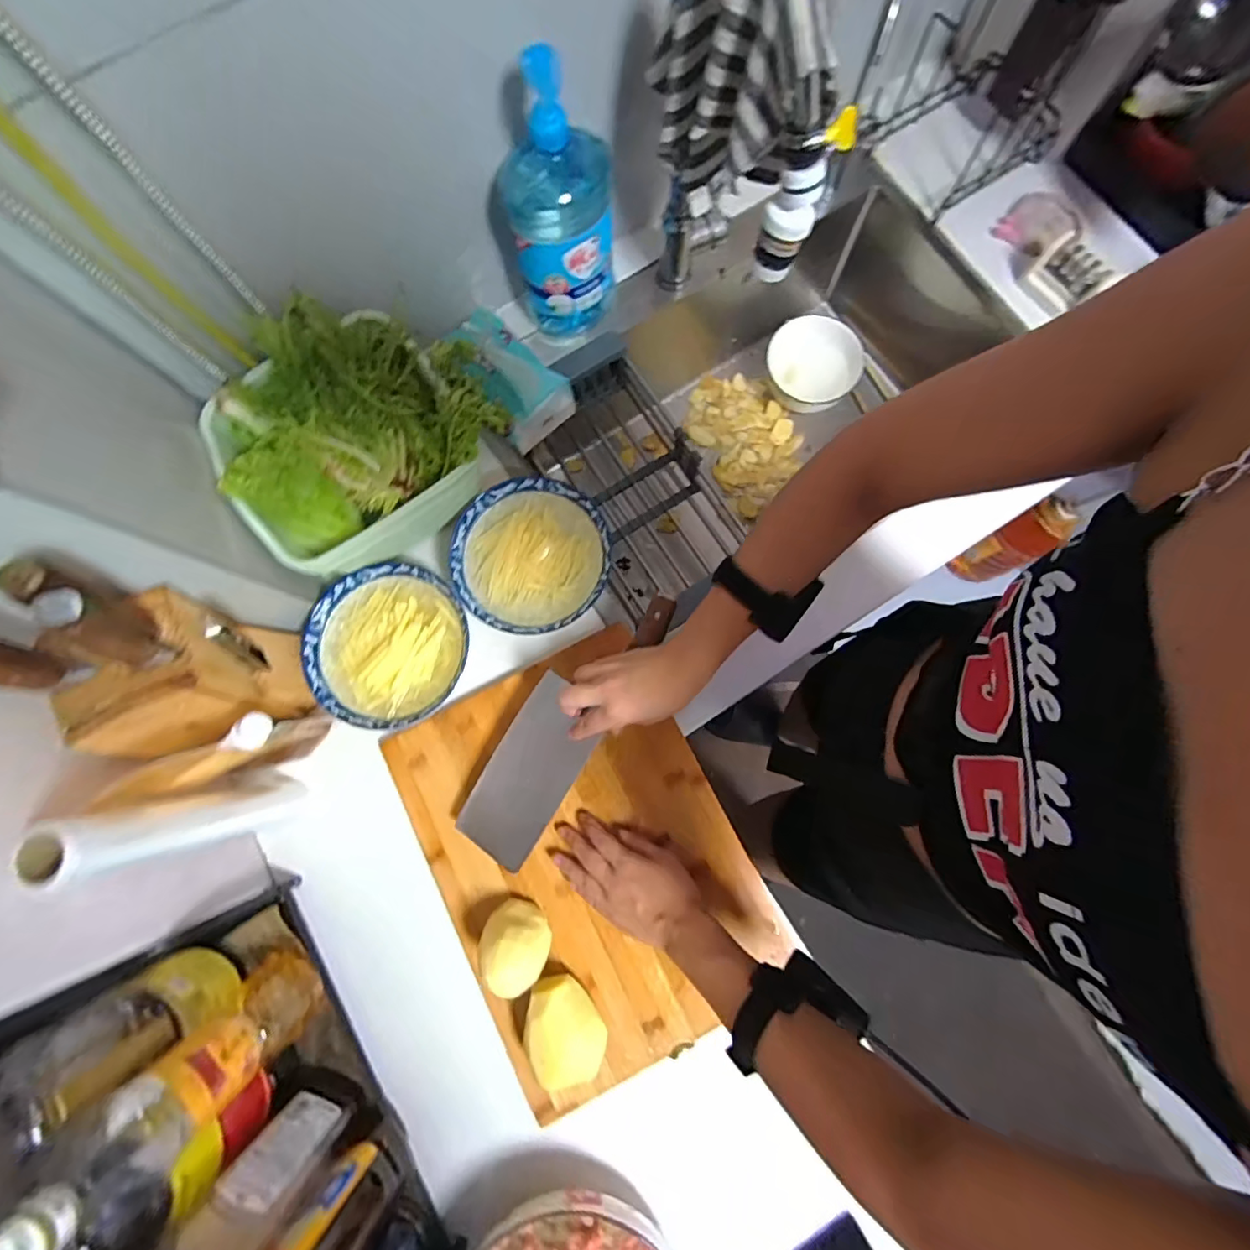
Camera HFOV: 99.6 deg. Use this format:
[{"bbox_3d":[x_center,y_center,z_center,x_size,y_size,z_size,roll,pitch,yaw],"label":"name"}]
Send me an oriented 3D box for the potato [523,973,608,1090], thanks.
[{"bbox_3d":[-0.056,0.384,0.504,0.060,0.064,0.091,-26,79,-4],"label":"potato"}]

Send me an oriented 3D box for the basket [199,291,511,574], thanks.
[{"bbox_3d":[-0.273,-0.199,0.568,0.266,0.169,0.212,-31,80,-5],"label":"basket"}]

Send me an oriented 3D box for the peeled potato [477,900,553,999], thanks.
[{"bbox_3d":[-0.105,0.306,0.510,0.064,0.085,0.054,29,81,7],"label":"peeled potato"}]

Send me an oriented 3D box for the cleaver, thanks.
[{"bbox_3d":[-0.058,0.096,0.539,0.087,0.025,0.310,36,93,8],"label":"cleaver"}]

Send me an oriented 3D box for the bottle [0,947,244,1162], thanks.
[{"bbox_3d":[-0.399,0.319,0.402,0.061,0.226,0.070,-26,79,-4],"label":"bottle"}]

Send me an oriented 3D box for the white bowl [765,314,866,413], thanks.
[{"bbox_3d":[0.297,-0.402,0.841,0.145,0.081,0.130,14,80,4],"label":"white bowl"}]

